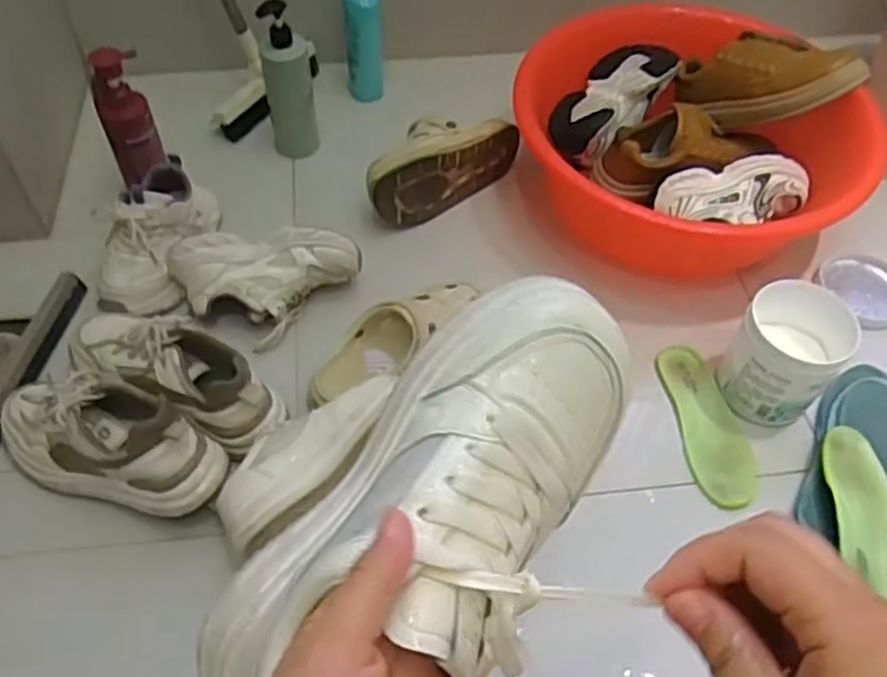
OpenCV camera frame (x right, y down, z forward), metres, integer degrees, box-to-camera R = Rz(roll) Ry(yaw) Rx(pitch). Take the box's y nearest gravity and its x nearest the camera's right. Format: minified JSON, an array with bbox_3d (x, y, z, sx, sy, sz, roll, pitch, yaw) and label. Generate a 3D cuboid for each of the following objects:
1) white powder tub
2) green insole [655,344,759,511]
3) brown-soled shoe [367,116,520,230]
[{"bbox_3d":[0.394,0.018,0.882,0.113,0.127,0.117,35,60,21],"label":"white powder tub"},{"bbox_3d":[0.311,0.095,0.895,0.075,0.023,0.223,-6,54,-7],"label":"green insole"},{"bbox_3d":[-0.021,-0.256,1.098,0.241,0.111,0.118,-34,62,-24],"label":"brown-soled shoe"}]

